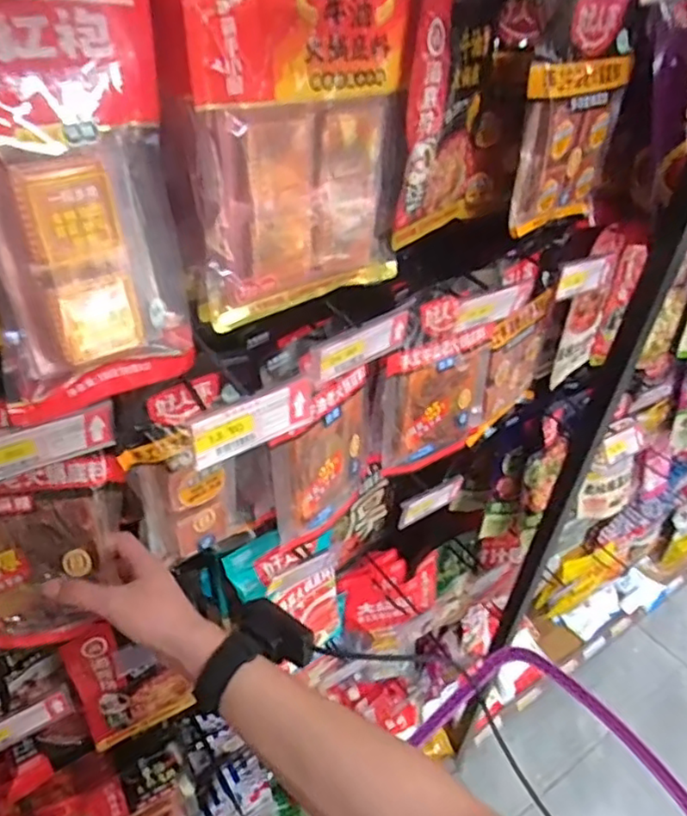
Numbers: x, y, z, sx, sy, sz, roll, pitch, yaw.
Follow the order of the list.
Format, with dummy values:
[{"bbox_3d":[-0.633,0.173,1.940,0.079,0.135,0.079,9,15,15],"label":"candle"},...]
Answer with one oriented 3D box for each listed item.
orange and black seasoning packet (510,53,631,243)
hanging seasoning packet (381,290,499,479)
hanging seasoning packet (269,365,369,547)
[{"bbox_3d":[0.242,-0.284,0.669,0.039,0.162,0.154,31,45,30],"label":"orange and black seasoning packet"},{"bbox_3d":[0.125,-0.033,0.748,0.171,0.209,0.039,-23,46,-31],"label":"hanging seasoning packet"},{"bbox_3d":[-0.015,0.058,0.671,0.028,0.171,0.156,28,43,27],"label":"hanging seasoning packet"}]

